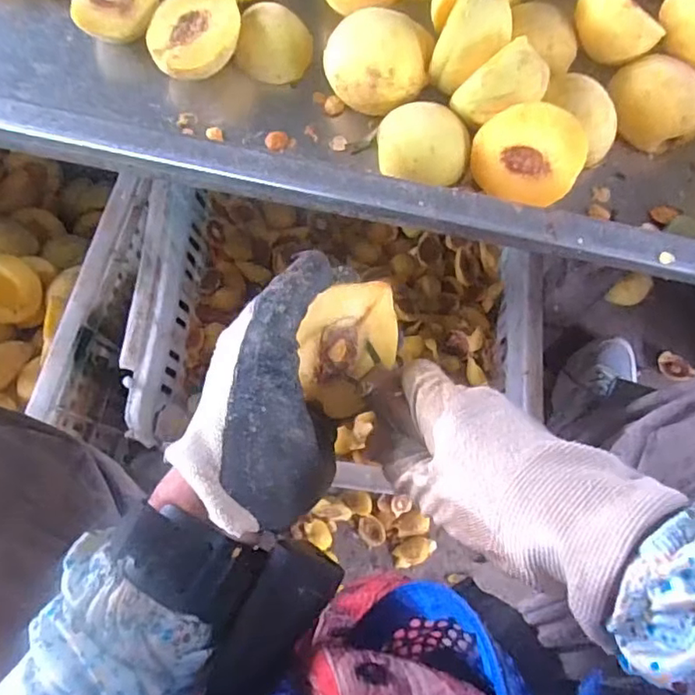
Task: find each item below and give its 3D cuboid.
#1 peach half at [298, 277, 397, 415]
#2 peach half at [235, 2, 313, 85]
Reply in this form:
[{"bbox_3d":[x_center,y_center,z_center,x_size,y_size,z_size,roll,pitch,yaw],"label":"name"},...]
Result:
[{"bbox_3d":[0.000,-0.001,0.329,0.053,0.030,0.068,-14,104,-11],"label":"peach half"},{"bbox_3d":[-0.056,-0.227,0.440,0.053,0.024,0.049,0,74,0],"label":"peach half"}]

